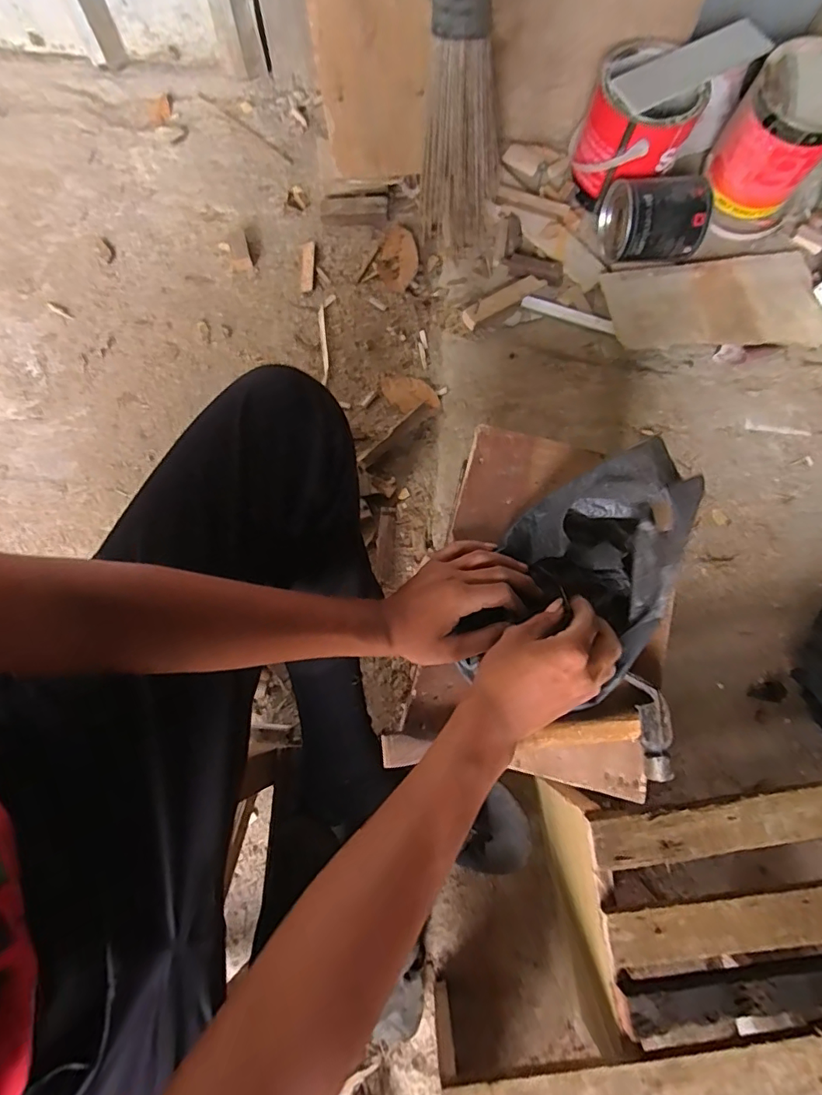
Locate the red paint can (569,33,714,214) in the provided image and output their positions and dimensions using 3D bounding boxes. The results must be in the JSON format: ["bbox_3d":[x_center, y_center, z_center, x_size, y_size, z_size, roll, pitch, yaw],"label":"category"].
[{"bbox_3d":[0.331,-0.615,0.779,0.145,0.144,0.145,0,78,-2],"label":"red paint can"}]

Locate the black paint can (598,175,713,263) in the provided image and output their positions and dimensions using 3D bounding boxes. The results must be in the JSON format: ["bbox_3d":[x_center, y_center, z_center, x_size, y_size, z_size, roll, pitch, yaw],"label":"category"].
[{"bbox_3d":[0.363,-0.491,0.778,0.133,0.092,0.101,-3,78,-3],"label":"black paint can"}]

